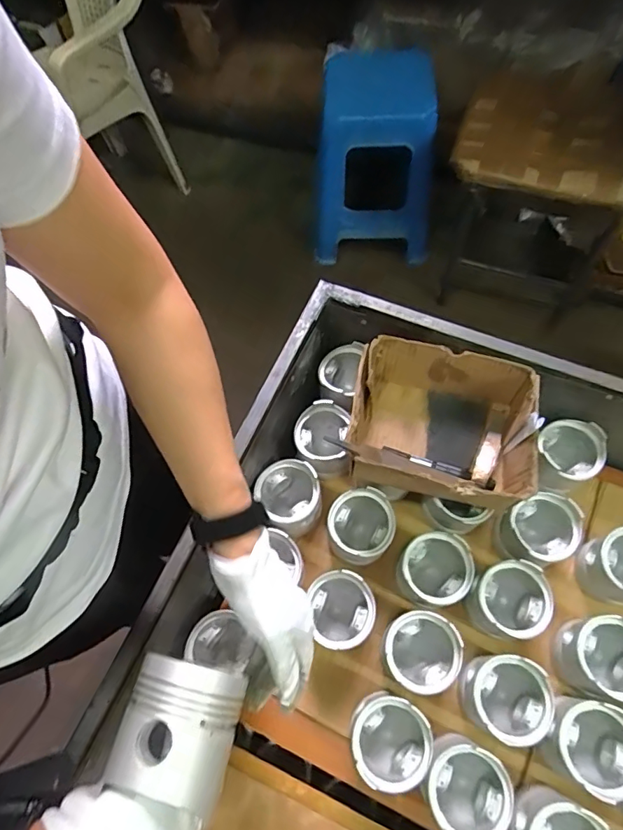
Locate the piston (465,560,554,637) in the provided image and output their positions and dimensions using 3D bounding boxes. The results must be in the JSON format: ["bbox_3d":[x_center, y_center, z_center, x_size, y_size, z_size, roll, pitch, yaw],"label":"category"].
[{"bbox_3d":[0.244,0.229,0.608,0.086,0.077,0.081,-1,65,3],"label":"piston"}]

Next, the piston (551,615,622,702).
[{"bbox_3d":[0.341,0.283,0.577,0.086,0.084,0.083,-1,65,3],"label":"piston"}]

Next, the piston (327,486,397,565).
[{"bbox_3d":[0.065,0.148,0.656,0.082,0.087,0.080,20,68,12],"label":"piston"}]

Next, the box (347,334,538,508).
[{"bbox_3d":[0.158,0.017,0.615,0.206,0.104,0.165,13,66,9],"label":"box"}]

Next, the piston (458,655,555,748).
[{"bbox_3d":[0.220,0.326,0.571,0.090,0.081,0.086,-1,65,3],"label":"piston"}]

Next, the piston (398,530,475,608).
[{"bbox_3d":[0.155,0.198,0.628,0.082,0.080,0.083,-1,65,3],"label":"piston"}]

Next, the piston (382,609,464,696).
[{"bbox_3d":[0.128,0.282,0.589,0.082,0.084,0.083,-1,65,3],"label":"piston"}]

